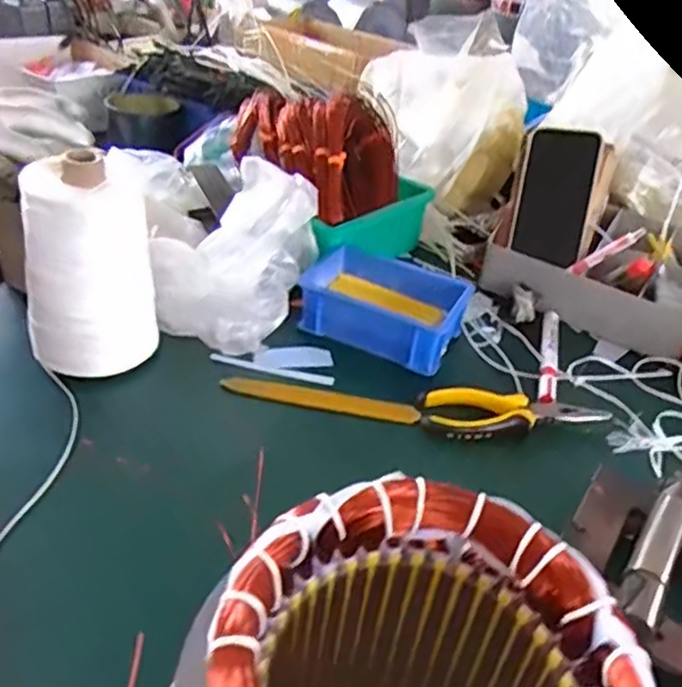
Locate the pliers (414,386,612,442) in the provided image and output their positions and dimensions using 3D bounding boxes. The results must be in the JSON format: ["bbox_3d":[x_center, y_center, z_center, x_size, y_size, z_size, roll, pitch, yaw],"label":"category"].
[{"bbox_3d":[0.144,0.058,0.558,0.154,0.013,0.049,3,36,-7],"label":"pliers"}]

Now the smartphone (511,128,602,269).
[{"bbox_3d":[0.224,-0.154,0.699,0.069,0.135,0.009,12,6,26],"label":"smartphone"}]

